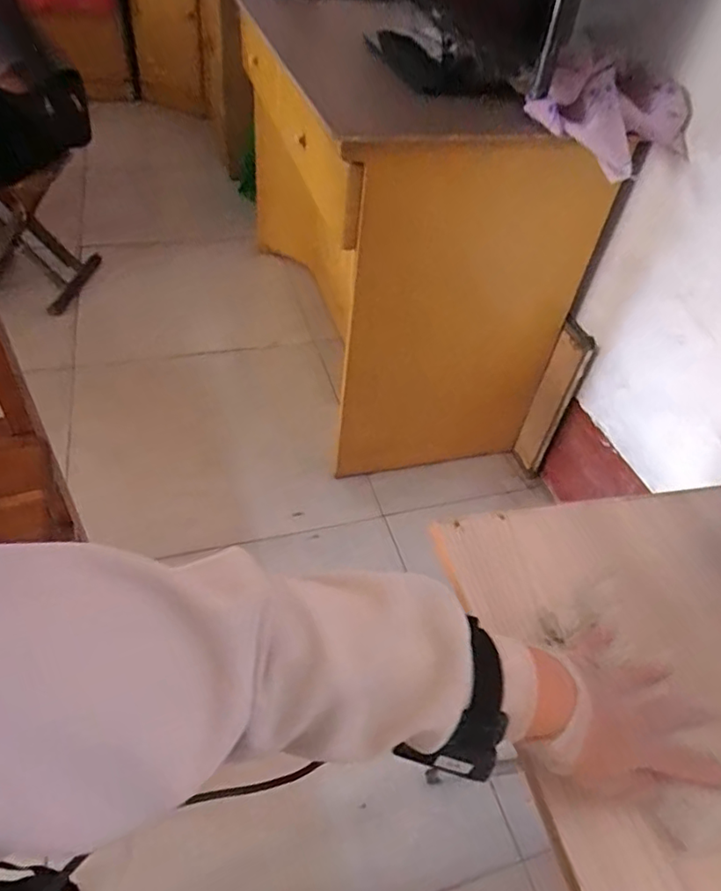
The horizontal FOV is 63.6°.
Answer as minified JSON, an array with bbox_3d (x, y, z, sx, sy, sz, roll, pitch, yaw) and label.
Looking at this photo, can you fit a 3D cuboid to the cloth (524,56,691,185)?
[{"bbox_3d":[0.340,-0.444,0.784,0.200,0.096,0.135,26,48,17],"label":"cloth"}]

